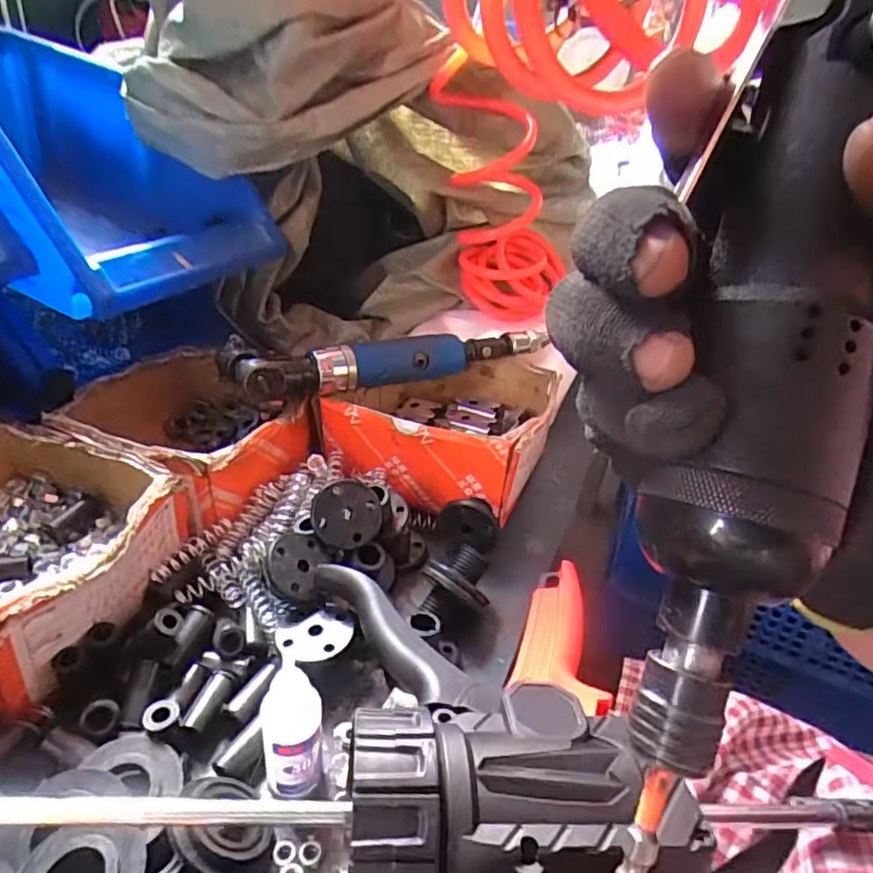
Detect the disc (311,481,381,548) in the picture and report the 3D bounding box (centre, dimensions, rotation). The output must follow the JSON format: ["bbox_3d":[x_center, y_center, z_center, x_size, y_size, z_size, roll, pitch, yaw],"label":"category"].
[{"bbox_3d":[-0.055,0.048,0.376,0.042,0.005,0.042,5,73,-16],"label":"disc"}]

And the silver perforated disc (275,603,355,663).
[{"bbox_3d":[-0.066,0.107,0.331,0.041,0.005,0.038,3,27,-2],"label":"silver perforated disc"}]

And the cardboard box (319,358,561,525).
[{"bbox_3d":[0.006,-0.014,0.492,0.159,0.067,0.144,11,32,12],"label":"cardboard box"}]

